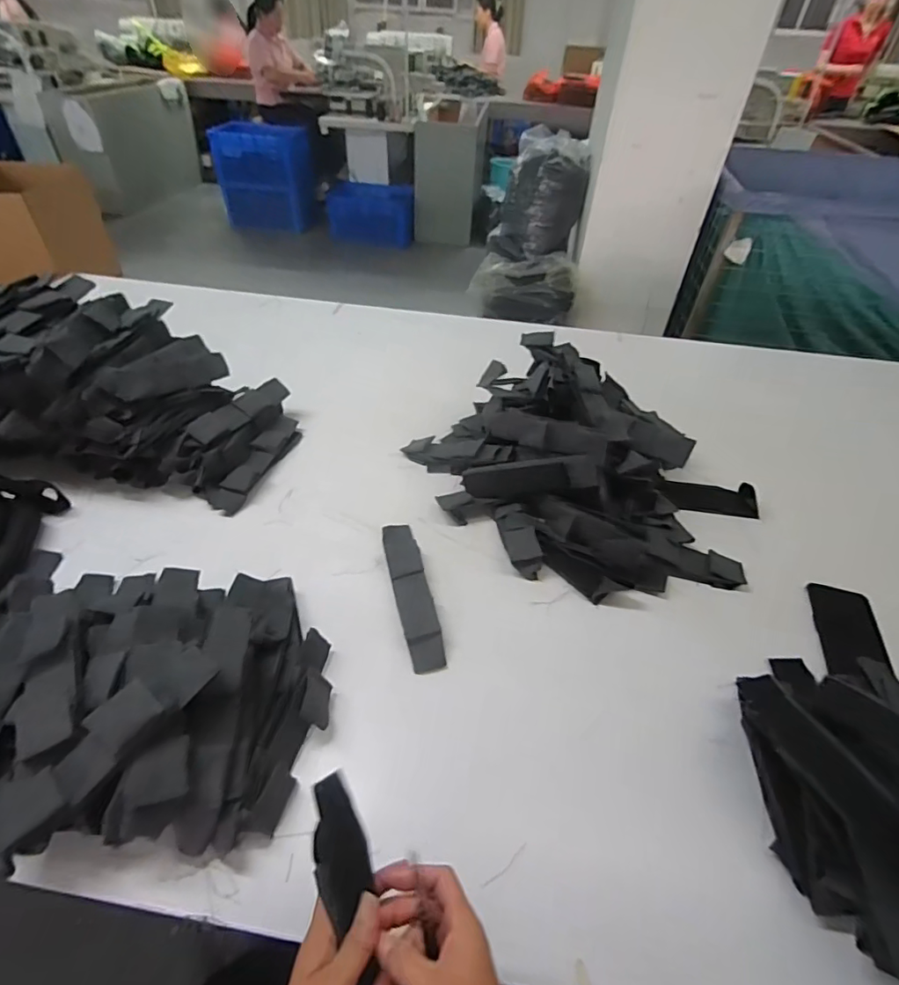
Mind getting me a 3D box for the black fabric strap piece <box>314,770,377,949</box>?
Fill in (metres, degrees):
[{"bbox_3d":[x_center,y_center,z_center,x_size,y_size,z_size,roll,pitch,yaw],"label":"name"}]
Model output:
[{"bbox_3d":[-0.083,0.260,0.380,0.012,0.051,0.083,-27,72,22],"label":"black fabric strap piece"}]

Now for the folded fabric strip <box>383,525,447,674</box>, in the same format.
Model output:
[{"bbox_3d":[-0.052,0.127,0.689,0.045,0.025,0.233,-9,45,-11],"label":"folded fabric strip"}]

